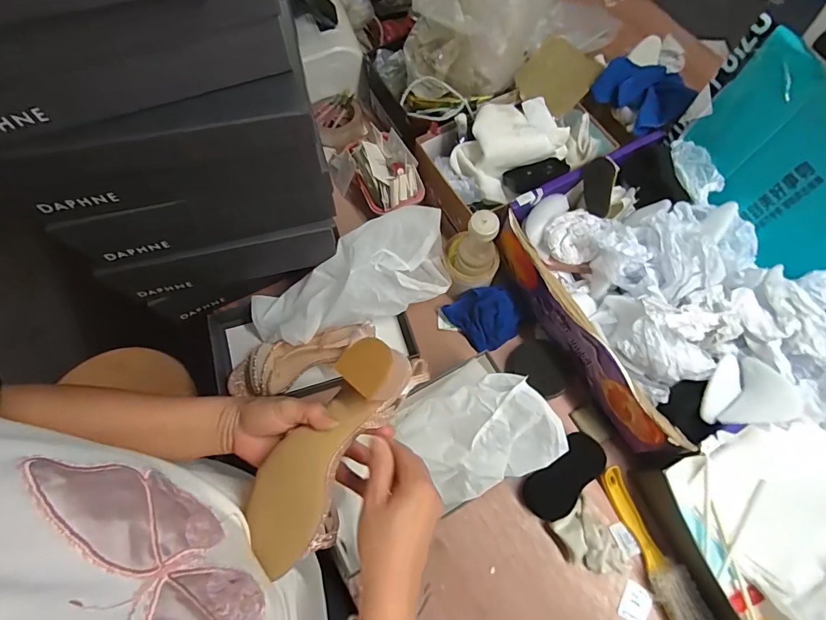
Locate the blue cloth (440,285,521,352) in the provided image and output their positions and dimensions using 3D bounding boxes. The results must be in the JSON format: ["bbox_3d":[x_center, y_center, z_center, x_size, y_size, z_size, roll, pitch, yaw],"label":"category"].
[{"bbox_3d":[0.111,0.012,0.694,0.092,0.051,0.097,-29,71,-11],"label":"blue cloth"}]

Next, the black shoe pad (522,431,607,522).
[{"bbox_3d":[0.215,0.236,0.614,0.132,0.021,0.066,-44,62,0],"label":"black shoe pad"}]

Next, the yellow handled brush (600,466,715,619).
[{"bbox_3d":[0.319,0.327,0.577,0.050,0.040,0.228,-22,70,-9],"label":"yellow handled brush"}]

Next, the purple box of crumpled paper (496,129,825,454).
[{"bbox_3d":[0.349,-0.021,0.610,0.276,0.166,0.428,-26,70,-10],"label":"purple box of crumpled paper"}]

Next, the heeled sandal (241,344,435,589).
[{"bbox_3d":[-0.073,0.128,0.416,0.083,0.081,0.222,32,75,12],"label":"heeled sandal"}]

